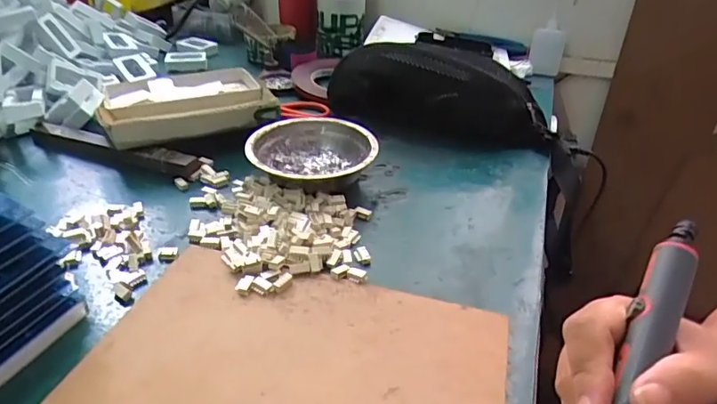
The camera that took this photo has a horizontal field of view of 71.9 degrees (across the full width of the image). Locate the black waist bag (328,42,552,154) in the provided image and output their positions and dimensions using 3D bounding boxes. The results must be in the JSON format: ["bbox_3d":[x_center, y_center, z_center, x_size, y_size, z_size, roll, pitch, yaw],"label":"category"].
[{"bbox_3d":[0.090,-0.123,0.585,0.265,0.086,0.084,9,34,10],"label":"black waist bag"}]

